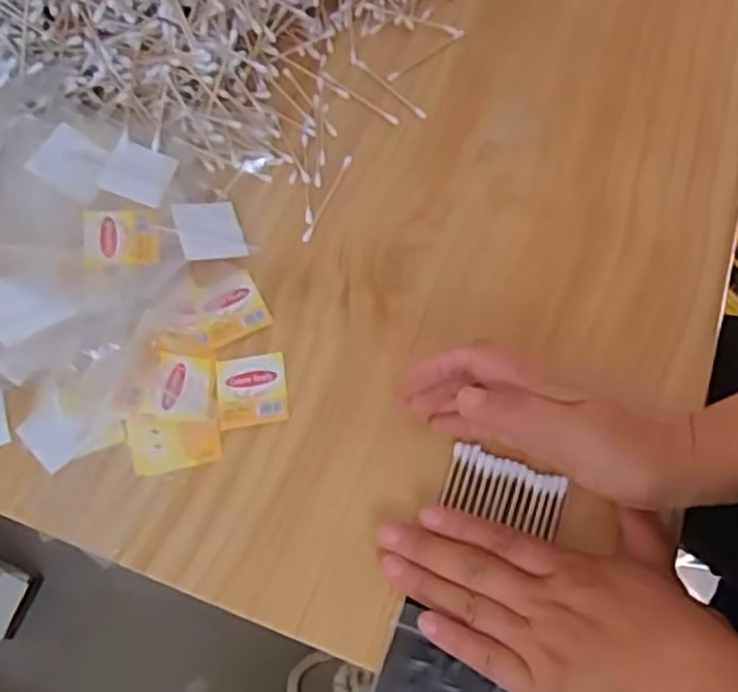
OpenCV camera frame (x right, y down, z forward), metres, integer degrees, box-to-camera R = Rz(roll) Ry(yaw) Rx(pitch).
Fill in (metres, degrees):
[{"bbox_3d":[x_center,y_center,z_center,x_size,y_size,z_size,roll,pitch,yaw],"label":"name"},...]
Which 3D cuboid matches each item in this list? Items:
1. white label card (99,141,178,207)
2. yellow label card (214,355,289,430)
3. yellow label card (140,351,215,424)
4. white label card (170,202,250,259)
[{"bbox_3d":[-0.146,-0.111,0.448,0.039,0.005,0.044,16,56,-14],"label":"white label card"},{"bbox_3d":[-0.066,0.025,0.401,0.039,0.004,0.043,-9,60,0],"label":"yellow label card"},{"bbox_3d":[-0.108,0.022,0.401,0.039,0.004,0.040,5,65,6],"label":"yellow label card"},{"bbox_3d":[-0.100,-0.074,0.440,0.039,0.006,0.045,-7,61,-25],"label":"white label card"}]

